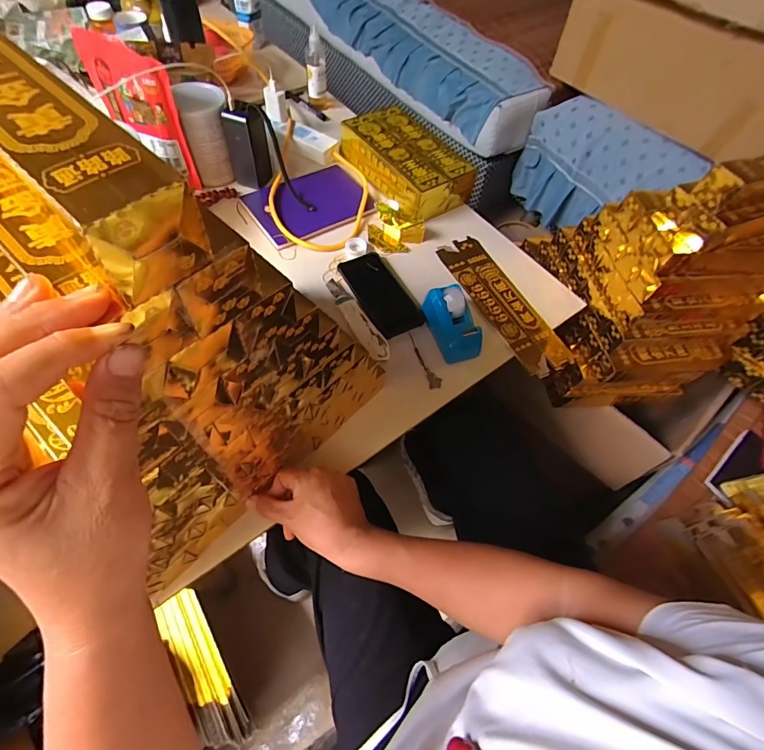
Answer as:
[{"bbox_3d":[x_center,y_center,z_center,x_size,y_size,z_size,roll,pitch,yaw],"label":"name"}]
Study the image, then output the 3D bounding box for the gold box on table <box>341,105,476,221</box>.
[{"bbox_3d":[0.044,-0.411,0.787,0.139,0.065,0.247,-32,67,-20],"label":"gold box on table"}]

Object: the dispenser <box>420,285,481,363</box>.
[{"bbox_3d":[0.104,-0.078,0.601,0.051,0.060,0.106,-15,62,-13],"label":"dispenser"}]

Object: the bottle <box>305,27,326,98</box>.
[{"bbox_3d":[-0.140,-0.658,0.862,0.040,0.119,0.031,-4,60,-7],"label":"bottle"}]

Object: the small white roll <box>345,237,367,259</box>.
[{"bbox_3d":[-0.045,-0.219,0.702,0.036,0.012,0.038,2,60,-3],"label":"small white roll"}]

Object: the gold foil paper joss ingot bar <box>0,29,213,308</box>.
[{"bbox_3d":[-0.171,-0.118,0.194,0.220,0.046,0.045,39,64,17],"label":"gold foil paper joss ingot bar"}]

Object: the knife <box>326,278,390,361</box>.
[{"bbox_3d":[-0.039,-0.088,0.618,0.036,0.011,0.166,-25,65,-17],"label":"knife"}]

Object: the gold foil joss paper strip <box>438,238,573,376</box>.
[{"bbox_3d":[0.196,-0.124,0.675,0.087,0.011,0.281,-23,64,-16],"label":"gold foil joss paper strip"}]

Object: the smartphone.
[{"bbox_3d":[-0.002,-0.129,0.649,0.076,0.014,0.164,-24,64,-17],"label":"smartphone"}]

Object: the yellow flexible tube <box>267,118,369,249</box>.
[{"bbox_3d":[-0.114,-0.358,0.762,0.174,0.030,0.324,5,60,-2],"label":"yellow flexible tube"}]

